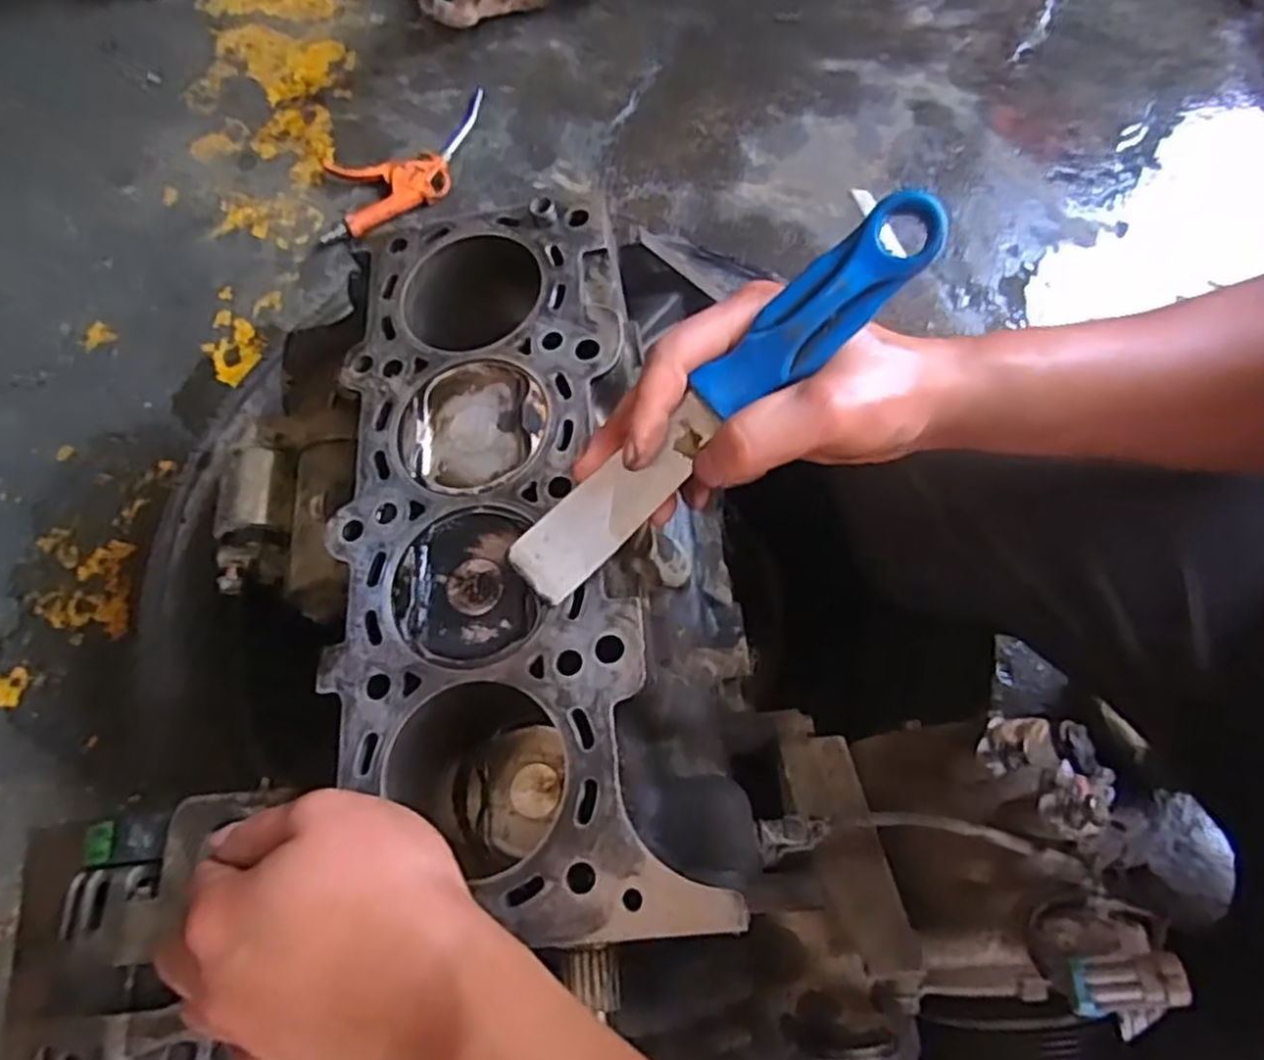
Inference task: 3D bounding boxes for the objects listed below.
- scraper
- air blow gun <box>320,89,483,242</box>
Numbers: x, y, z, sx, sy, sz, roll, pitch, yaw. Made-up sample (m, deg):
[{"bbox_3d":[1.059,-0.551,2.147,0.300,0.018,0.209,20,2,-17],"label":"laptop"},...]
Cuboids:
[{"bbox_3d":[0.030,-0.046,0.294,0.204,0.012,0.028,-43,79,17],"label":"scraper"},{"bbox_3d":[-0.237,-0.378,0.804,0.202,0.028,0.107,-24,77,-7],"label":"air blow gun"}]

